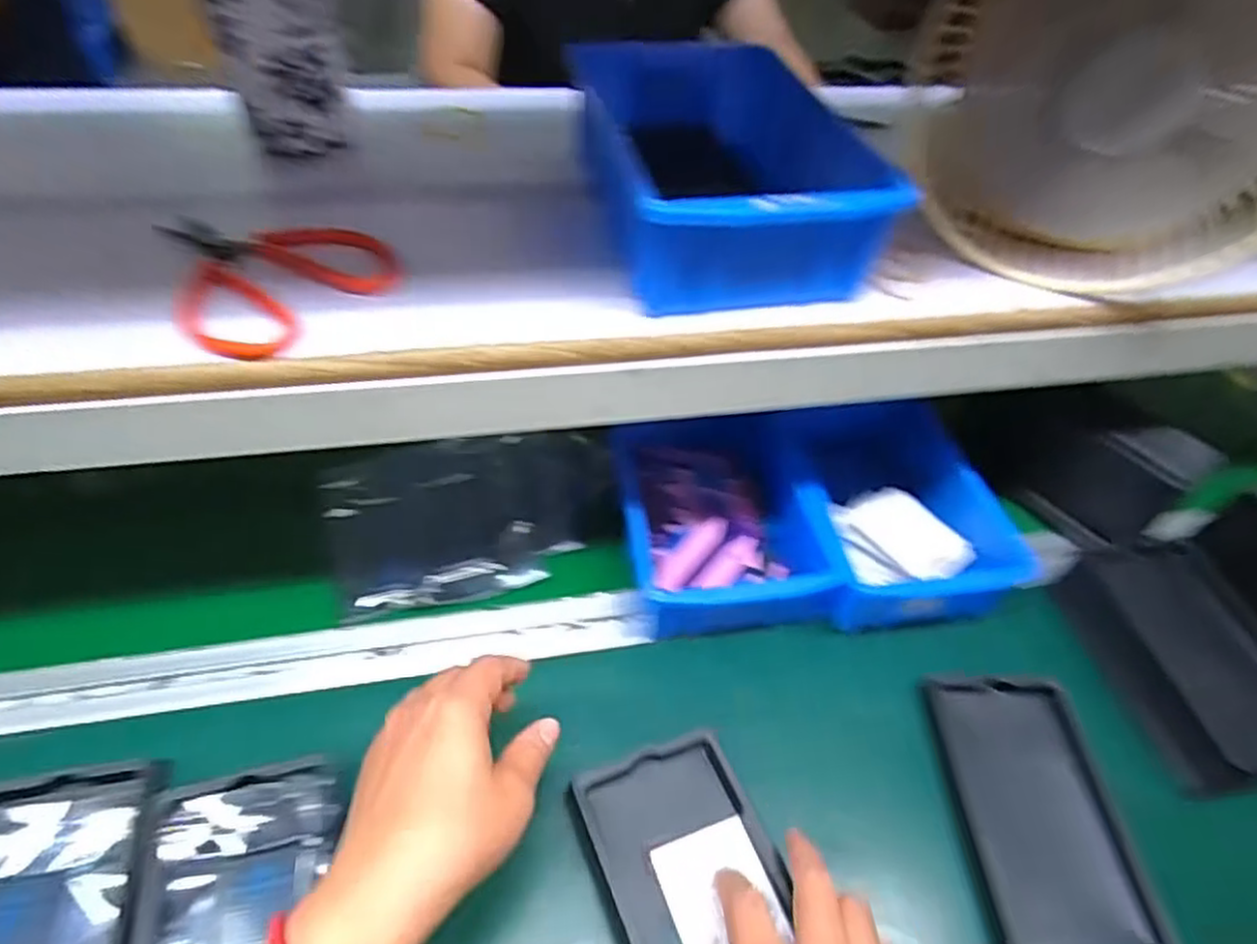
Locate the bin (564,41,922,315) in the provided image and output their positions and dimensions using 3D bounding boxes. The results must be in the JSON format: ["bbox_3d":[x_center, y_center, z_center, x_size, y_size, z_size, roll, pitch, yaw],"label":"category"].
[{"bbox_3d":[0.051,-0.168,0.401,0.134,0.064,0.197,-5,48,-11],"label":"bin"}]

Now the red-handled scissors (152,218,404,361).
[{"bbox_3d":[-0.180,-0.102,0.355,0.115,0.010,0.100,34,52,22],"label":"red-handled scissors"}]

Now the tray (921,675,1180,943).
[{"bbox_3d":[0.246,0.202,0.432,0.100,0.015,0.160,1,47,-6],"label":"tray"}]

